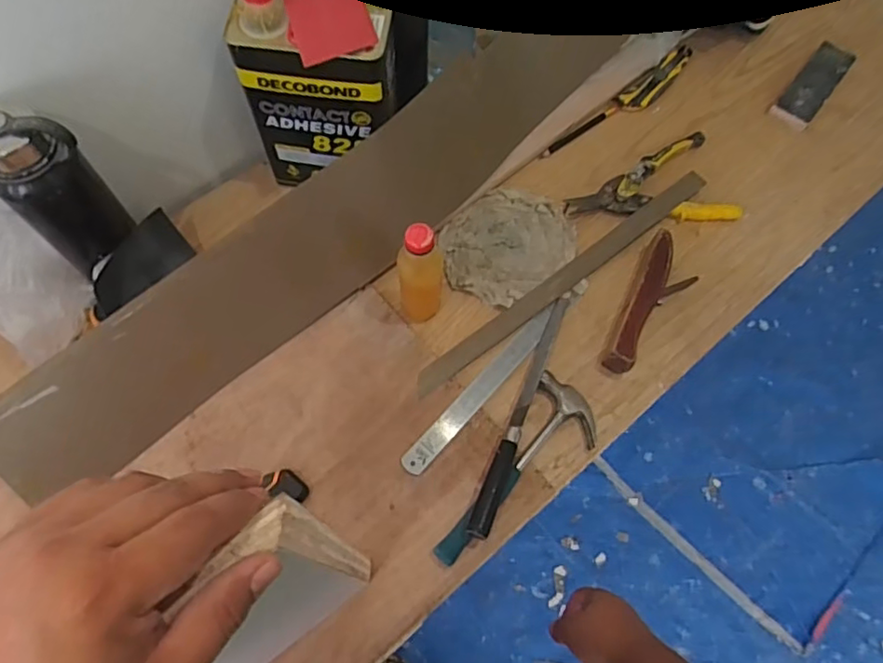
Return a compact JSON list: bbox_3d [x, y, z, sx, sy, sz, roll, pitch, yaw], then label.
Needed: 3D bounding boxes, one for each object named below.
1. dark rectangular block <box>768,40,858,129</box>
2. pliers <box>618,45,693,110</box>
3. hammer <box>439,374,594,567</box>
[{"bbox_3d":[0.577,-0.385,0.938,0.056,0.019,0.183,38,71,12],"label":"dark rectangular block"},{"bbox_3d":[0.336,-0.389,0.932,0.157,0.013,0.039,-39,75,-16],"label":"pliers"},{"bbox_3d":[0.097,0.167,0.687,0.090,0.029,0.249,32,70,10],"label":"hammer"}]

